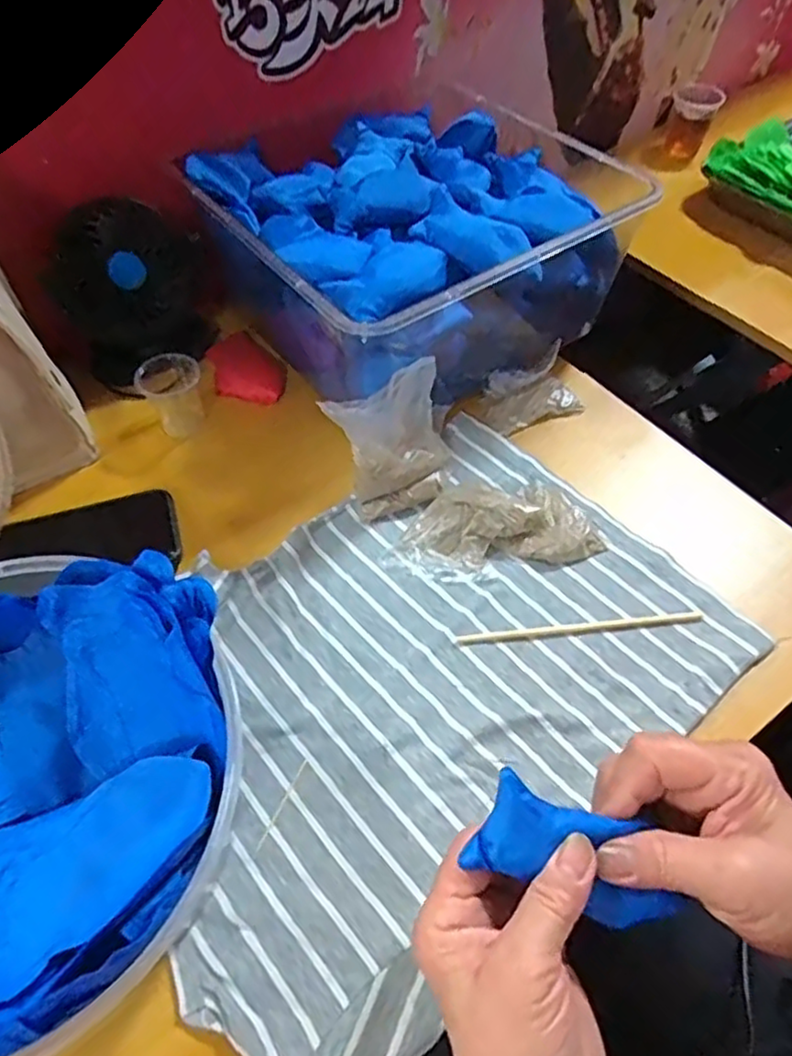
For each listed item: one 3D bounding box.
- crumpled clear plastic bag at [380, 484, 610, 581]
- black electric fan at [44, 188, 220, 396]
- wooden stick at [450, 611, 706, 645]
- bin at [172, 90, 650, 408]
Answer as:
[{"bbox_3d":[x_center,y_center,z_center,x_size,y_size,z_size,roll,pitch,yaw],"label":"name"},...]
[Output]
[{"bbox_3d":[0.070,-0.001,0.483,0.148,0.026,0.067,-4,56,0],"label":"crumpled clear plastic bag"},{"bbox_3d":[-0.224,-0.200,0.567,0.110,0.137,0.060,-23,38,-9],"label":"black electric fan"},{"bbox_3d":[0.123,0.067,0.449,0.163,0.004,0.008,-6,56,-2],"label":"wooden stick"},{"bbox_3d":[0.004,-0.250,0.594,0.305,0.139,0.330,-28,56,-19],"label":"bin"}]

